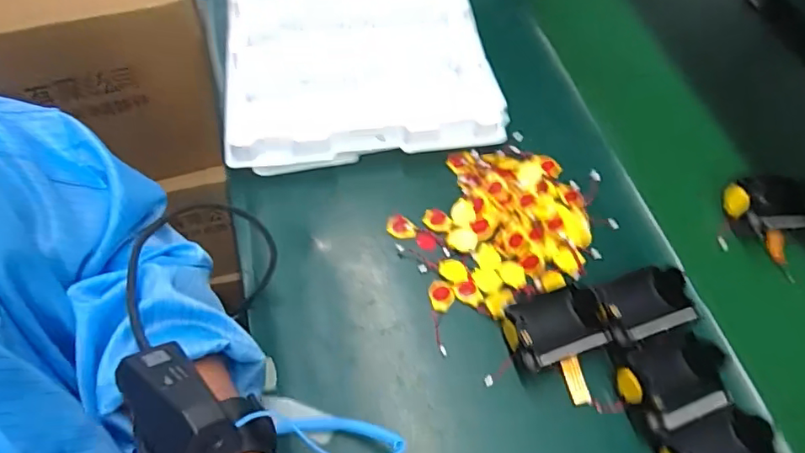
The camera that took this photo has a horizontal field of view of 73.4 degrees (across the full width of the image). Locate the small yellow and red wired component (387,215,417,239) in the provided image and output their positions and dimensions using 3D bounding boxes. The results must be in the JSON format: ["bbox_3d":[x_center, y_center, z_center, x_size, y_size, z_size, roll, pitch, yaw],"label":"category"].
[{"bbox_3d":[-0.002,0.001,0.479,0.020,0.005,0.030,-36,68,-22],"label":"small yellow and red wired component"}]

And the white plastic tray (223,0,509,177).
[{"bbox_3d":[-0.064,-0.248,0.607,0.260,0.059,0.440,-8,59,-5],"label":"white plastic tray"}]

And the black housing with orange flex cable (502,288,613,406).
[{"bbox_3d":[0.123,0.088,0.409,0.078,0.034,0.083,-14,62,-12],"label":"black housing with orange flex cable"}]

